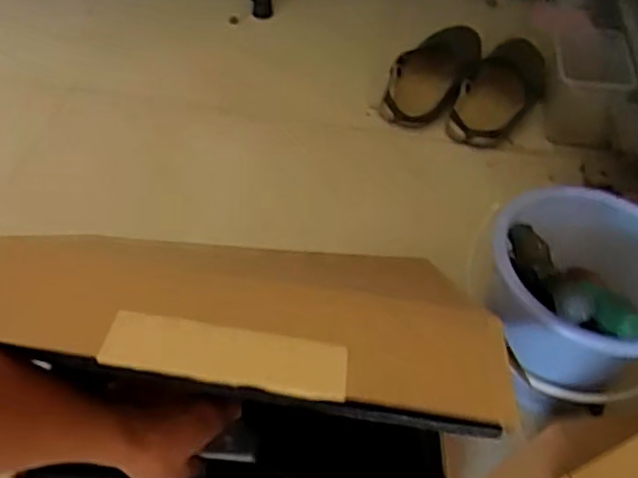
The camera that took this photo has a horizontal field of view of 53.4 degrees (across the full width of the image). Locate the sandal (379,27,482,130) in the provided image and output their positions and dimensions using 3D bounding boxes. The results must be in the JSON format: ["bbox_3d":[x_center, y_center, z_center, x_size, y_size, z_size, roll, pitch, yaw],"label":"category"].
[{"bbox_3d":[0.180,-0.258,1.016,0.119,0.066,0.229,20,50,13],"label":"sandal"}]

